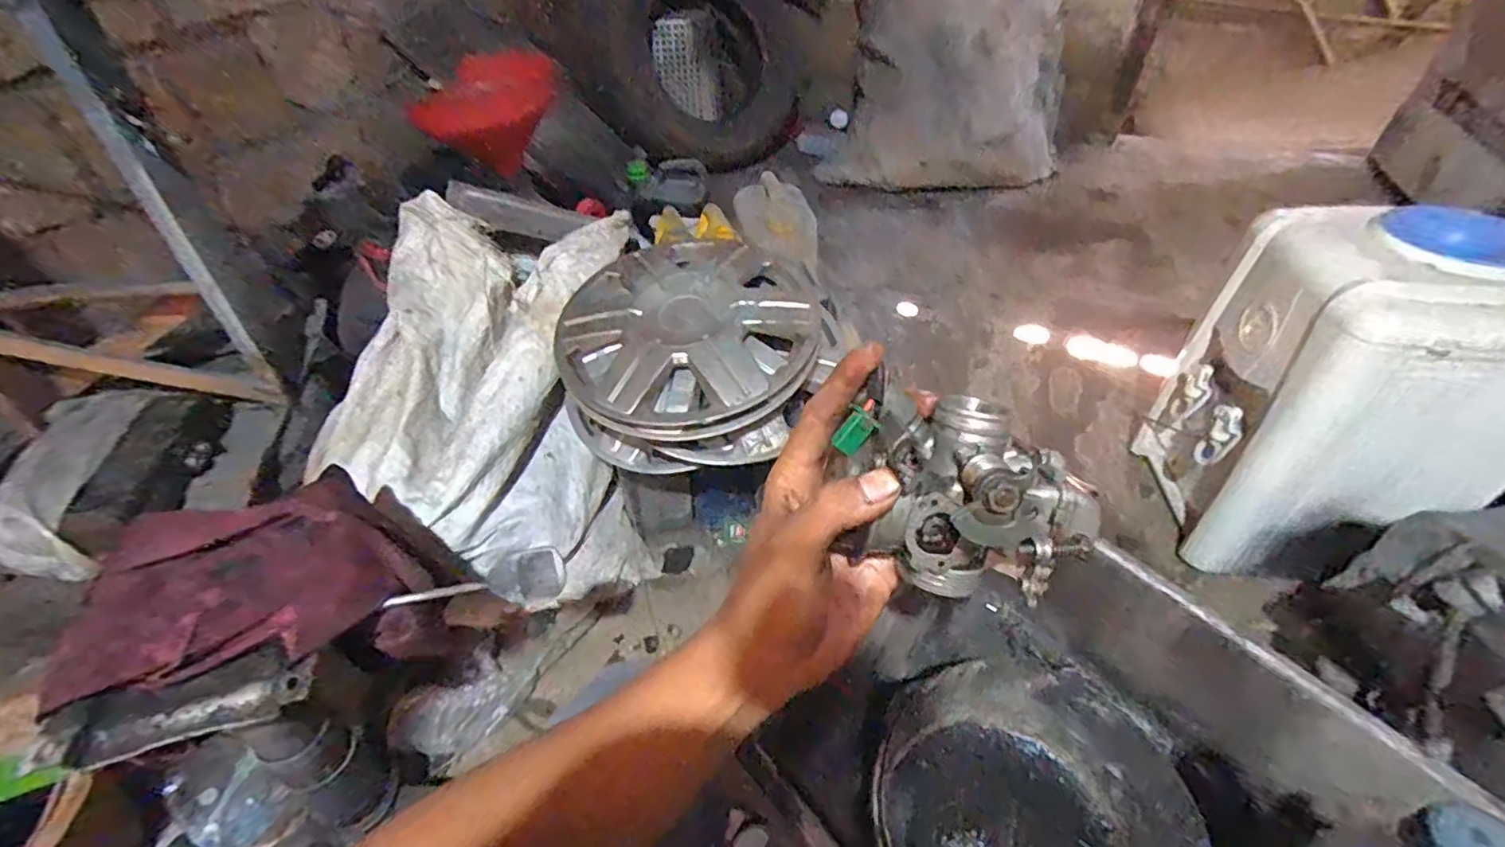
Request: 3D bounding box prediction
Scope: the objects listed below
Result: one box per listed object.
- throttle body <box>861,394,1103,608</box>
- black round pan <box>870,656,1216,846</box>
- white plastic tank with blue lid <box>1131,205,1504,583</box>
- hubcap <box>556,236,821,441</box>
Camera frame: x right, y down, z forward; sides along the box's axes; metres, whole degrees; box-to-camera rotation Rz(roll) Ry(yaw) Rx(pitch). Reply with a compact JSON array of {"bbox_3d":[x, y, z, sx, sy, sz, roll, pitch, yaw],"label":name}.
[{"bbox_3d":[0.100,0.034,0.282,0.091,0.074,0.065,11,45,13],"label":"throttle body"},{"bbox_3d":[0.200,0.270,0.435,0.212,0.049,0.211,-1,44,1],"label":"black round pan"},{"bbox_3d":[0.831,-0.023,0.915,0.297,0.511,0.277,4,44,6],"label":"white plastic tank with blue lid"},{"bbox_3d":[-0.091,-0.136,0.855,0.340,0.060,0.331,-8,57,-2],"label":"hubcap"}]

